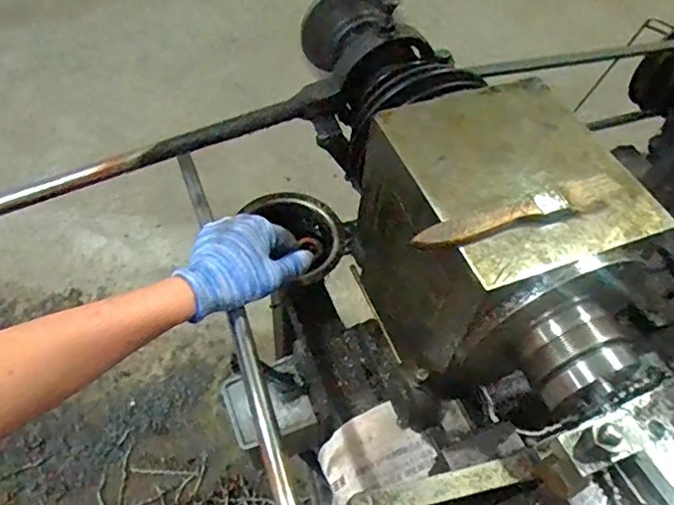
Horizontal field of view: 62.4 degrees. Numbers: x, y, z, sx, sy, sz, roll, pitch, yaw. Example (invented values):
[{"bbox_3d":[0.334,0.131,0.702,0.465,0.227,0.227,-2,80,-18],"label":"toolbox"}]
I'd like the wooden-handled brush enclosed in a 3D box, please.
[{"bbox_3d":[0.122,-0.028,0.371,0.154,0.017,0.022,-12,56,-14],"label":"wooden-handled brush"}]

